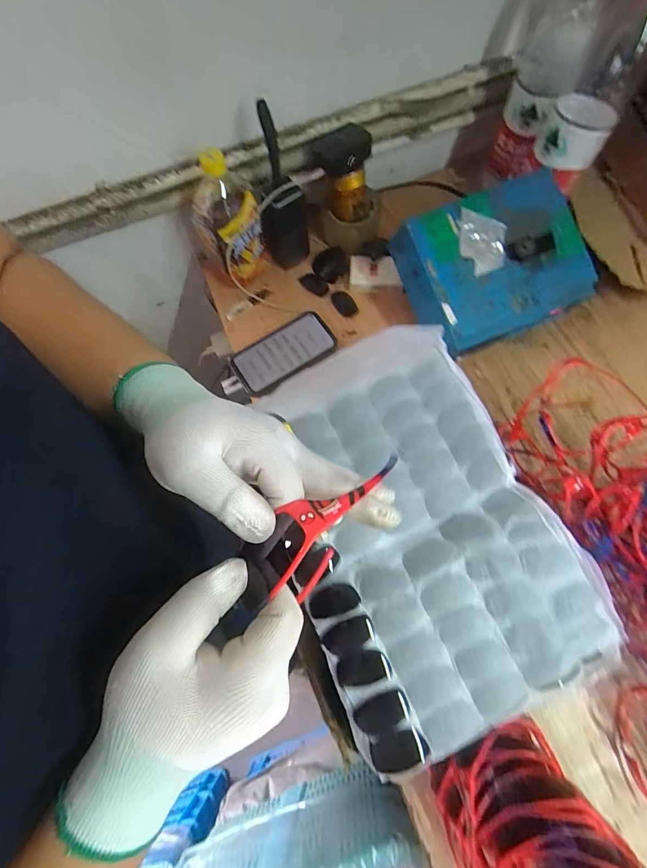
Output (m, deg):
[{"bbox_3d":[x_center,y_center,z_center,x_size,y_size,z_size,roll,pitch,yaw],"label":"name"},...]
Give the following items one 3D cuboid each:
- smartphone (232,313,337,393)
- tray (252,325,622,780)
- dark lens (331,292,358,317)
[{"bbox_3d":[-0.062,-0.131,0.607,0.157,0.009,0.077,-29,74,-7],"label":"smartphone"},{"bbox_3d":[0.095,0.092,0.429,0.288,0.043,0.418,-24,73,-5],"label":"tray"},{"bbox_3d":[0.035,-0.213,0.630,0.028,0.006,0.051,-38,75,-9],"label":"dark lens"}]

